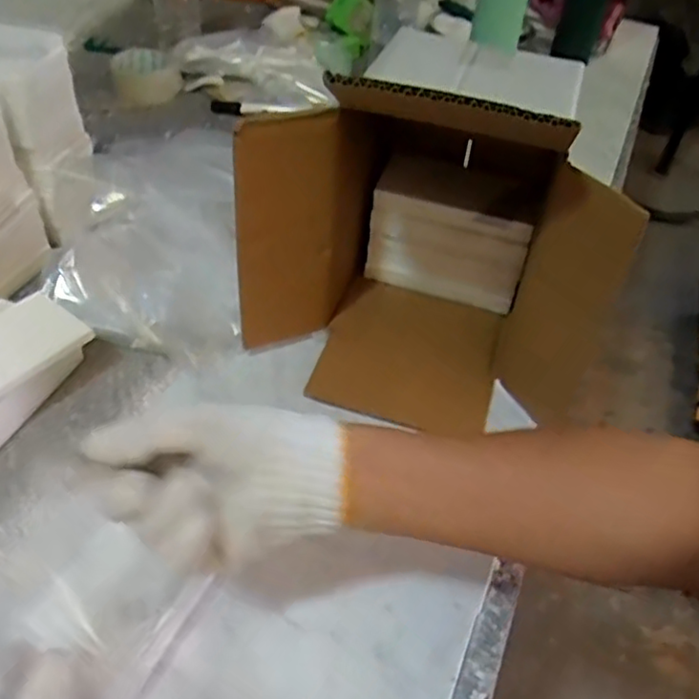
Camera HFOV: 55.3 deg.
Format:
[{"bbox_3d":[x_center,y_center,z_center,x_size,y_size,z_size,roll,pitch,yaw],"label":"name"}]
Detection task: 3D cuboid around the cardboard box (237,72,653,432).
[{"bbox_3d":[0.063,-0.083,0.559,0.263,0.336,0.157,14,48,8],"label":"cardboard box"}]

